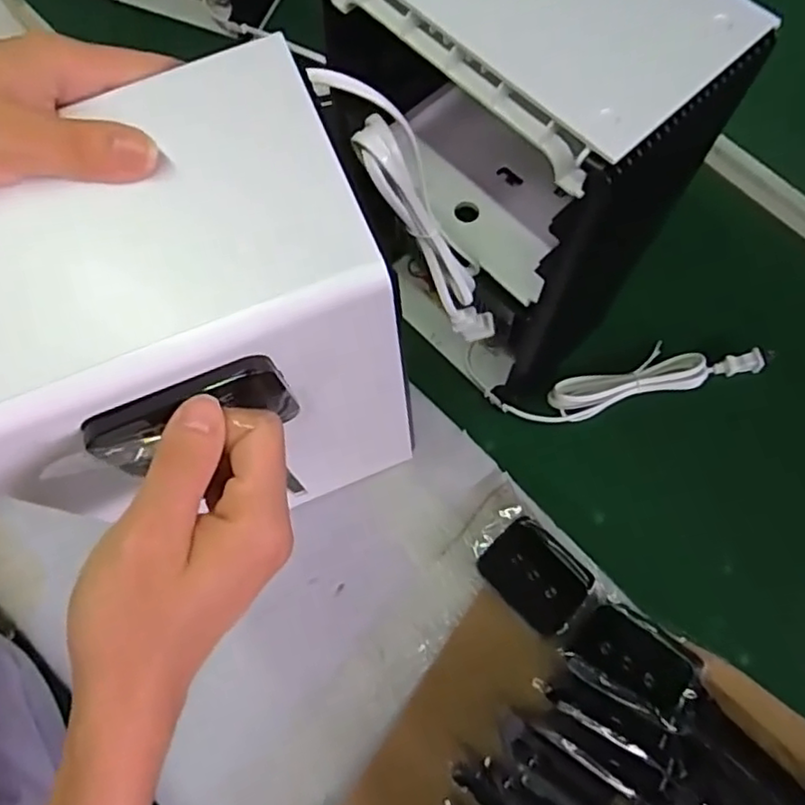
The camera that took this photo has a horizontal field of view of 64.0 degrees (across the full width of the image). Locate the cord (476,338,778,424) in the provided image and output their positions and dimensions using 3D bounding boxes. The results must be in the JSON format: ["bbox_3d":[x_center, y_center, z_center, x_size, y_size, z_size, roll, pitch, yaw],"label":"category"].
[{"bbox_3d":[0.214,-0.020,0.601,0.264,0.020,0.043,-15,72,-4],"label":"cord"}]

